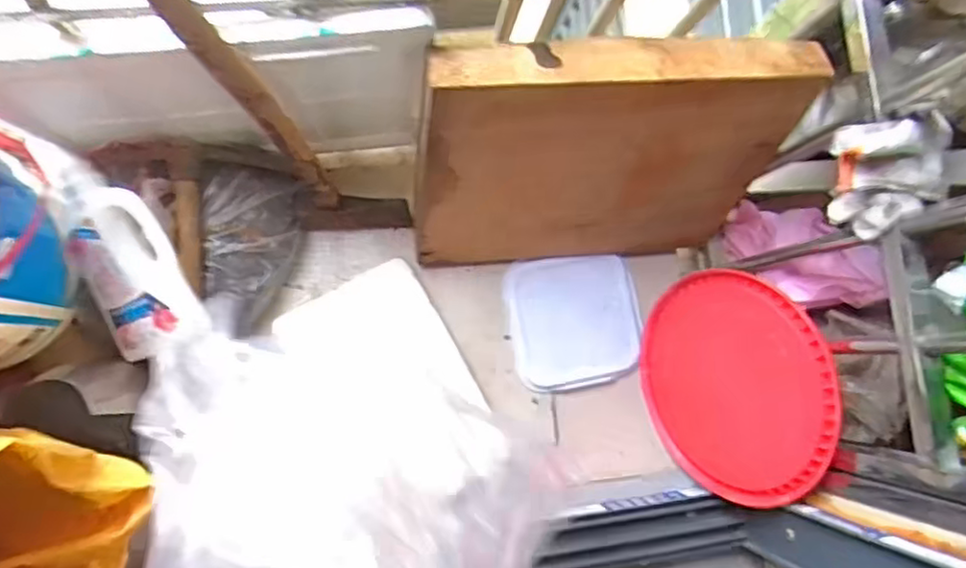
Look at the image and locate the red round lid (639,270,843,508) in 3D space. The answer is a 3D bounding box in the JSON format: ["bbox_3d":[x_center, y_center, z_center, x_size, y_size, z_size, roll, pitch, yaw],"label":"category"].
[{"bbox_3d":[0.321,0.132,0.867,0.017,0.282,0.294,-10,72,-32],"label":"red round lid"}]

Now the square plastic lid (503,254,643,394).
[{"bbox_3d":[0.136,0.056,0.991,0.187,0.007,0.191,-9,90,2],"label":"square plastic lid"}]

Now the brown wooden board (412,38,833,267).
[{"bbox_3d":[0.140,-0.145,0.843,0.440,0.369,0.067,-5,62,-5],"label":"brown wooden board"}]

